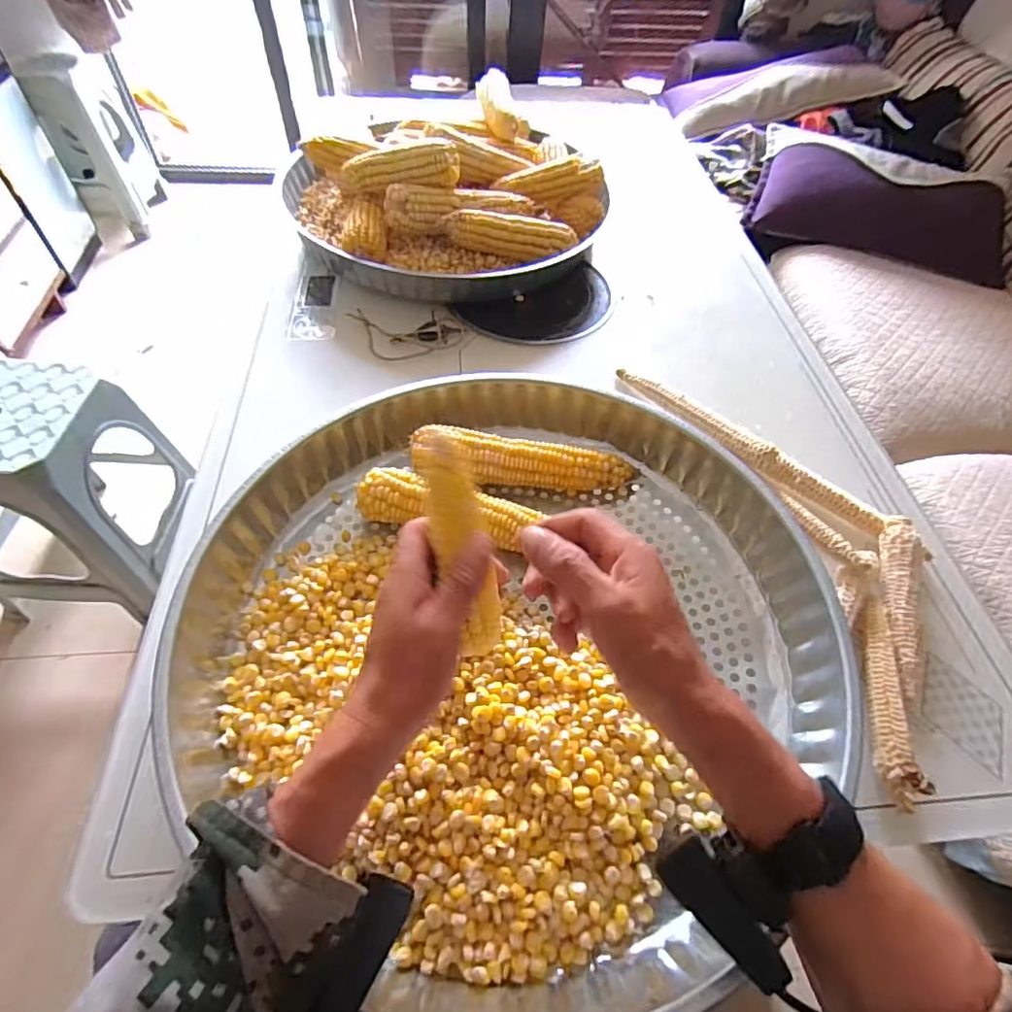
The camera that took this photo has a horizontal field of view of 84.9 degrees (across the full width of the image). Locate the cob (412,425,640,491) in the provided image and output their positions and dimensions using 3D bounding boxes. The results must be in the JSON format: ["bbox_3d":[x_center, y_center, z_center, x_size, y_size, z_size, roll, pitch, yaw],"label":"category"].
[{"bbox_3d":[0.017,-0.041,0.543,0.213,0.043,0.039,5,54,-1],"label":"cob"}]

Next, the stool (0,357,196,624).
[{"bbox_3d":[-0.842,-0.022,1.037,0.306,0.372,0.301,7,54,1],"label":"stool"}]

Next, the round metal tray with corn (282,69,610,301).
[{"bbox_3d":[-0.076,-0.444,0.777,0.410,0.131,0.375,2,54,-3],"label":"round metal tray with corn"}]

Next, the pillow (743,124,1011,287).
[{"bbox_3d":[0.894,-0.732,1.329,0.568,0.151,0.277,19,55,9],"label":"pillow"}]

